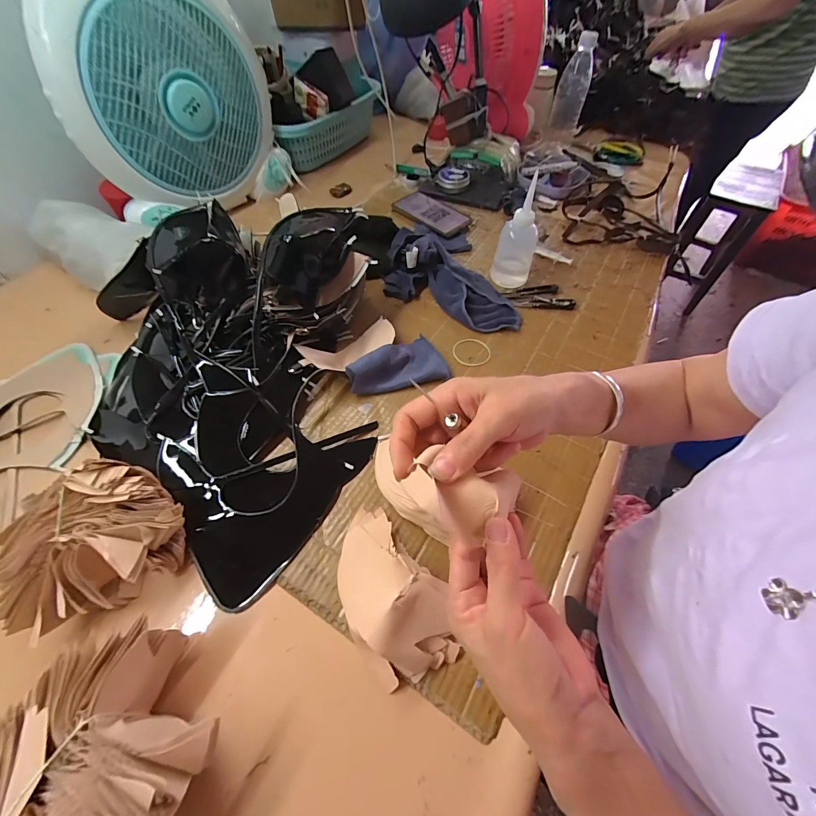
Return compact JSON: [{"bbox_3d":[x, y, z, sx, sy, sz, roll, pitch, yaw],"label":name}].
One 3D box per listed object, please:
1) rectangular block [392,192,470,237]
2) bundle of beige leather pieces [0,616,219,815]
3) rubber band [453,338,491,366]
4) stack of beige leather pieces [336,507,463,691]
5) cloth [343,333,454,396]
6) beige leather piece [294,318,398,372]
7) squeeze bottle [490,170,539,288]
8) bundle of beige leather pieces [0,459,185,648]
[{"bbox_3d":[0.044,-0.390,0.728,0.085,0.019,0.156,-38,64,-21],"label":"rectangular block"},{"bbox_3d":[-0.233,0.271,0.274,0.154,0.095,0.152,-1,57,1],"label":"bundle of beige leather pieces"},{"bbox_3d":[0.095,-0.086,0.554,0.057,0.004,0.053,0,59,0],"label":"rubber band"},{"bbox_3d":[-0.019,0.170,0.358,0.093,0.062,0.163,-23,59,-13],"label":"stack of beige leather pieces"},{"bbox_3d":[-0.016,-0.071,0.525,0.142,0.039,0.087,-12,58,-6],"label":"cloth"},{"bbox_3d":[-0.083,-0.088,0.528,0.143,0.041,0.056,-30,61,-17],"label":"beige leather piece"},{"bbox_3d":[0.176,-0.269,0.581,0.052,0.142,0.048,-25,60,-14],"label":"squeeze bottle"},{"bbox_3d":[-0.311,0.128,0.375,0.161,0.079,0.134,-22,59,-12],"label":"bundle of beige leather pieces"}]

